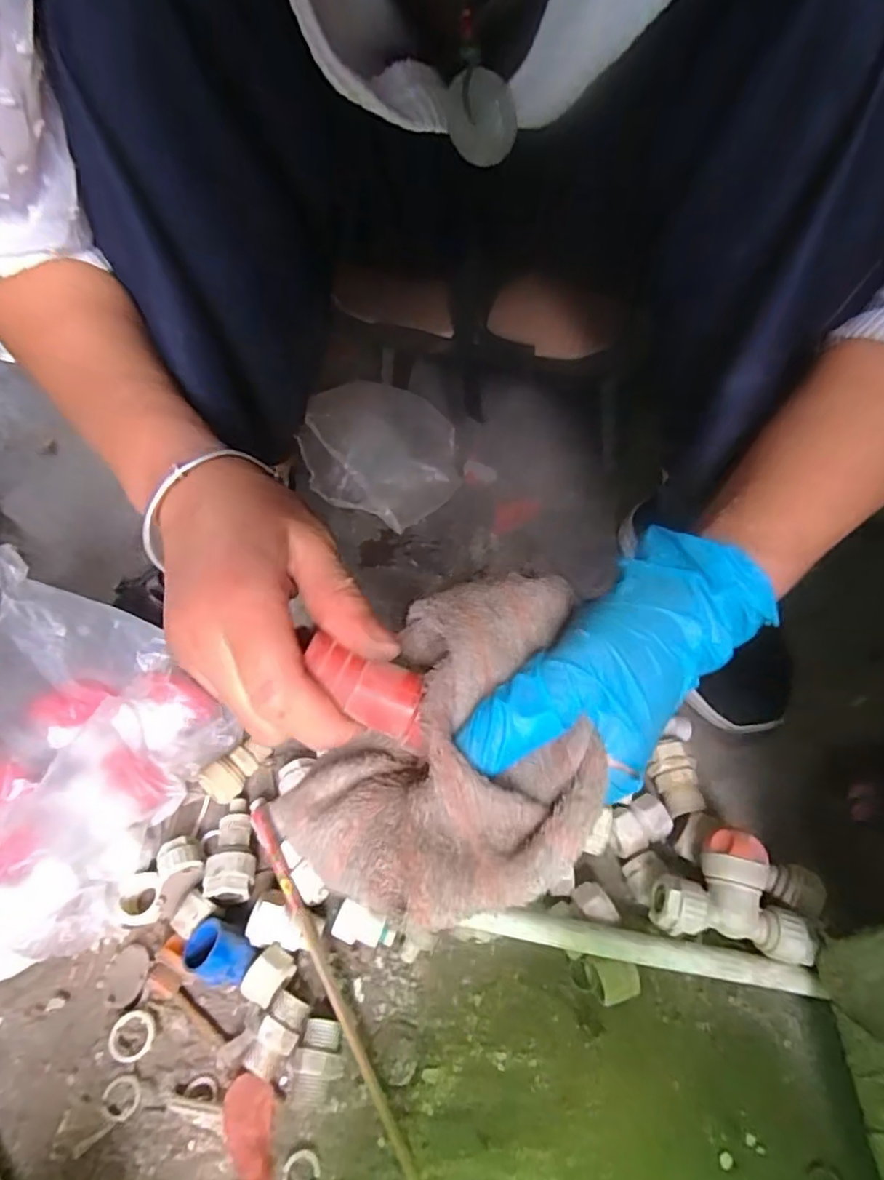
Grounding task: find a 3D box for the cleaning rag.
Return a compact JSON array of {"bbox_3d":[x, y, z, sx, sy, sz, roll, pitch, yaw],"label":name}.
[{"bbox_3d":[0.005,0.054,0.214,0.104,0.071,0.127,30,60,23],"label":"cleaning rag"}]

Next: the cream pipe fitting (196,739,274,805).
[{"bbox_3d":[-0.159,0.138,0.443,0.028,0.023,0.051,27,59,21],"label":"cream pipe fitting"}]

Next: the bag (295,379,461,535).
[{"bbox_3d":[-0.060,-0.144,0.595,0.149,0.045,0.192,-6,51,-1],"label":"bag"}]

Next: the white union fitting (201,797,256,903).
[{"bbox_3d":[-0.145,0.180,0.405,0.031,0.031,0.067,-1,53,2],"label":"white union fitting"}]

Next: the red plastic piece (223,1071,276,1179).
[{"bbox_3d":[-0.106,0.303,0.316,0.025,0.011,0.057,-14,53,-7],"label":"red plastic piece"}]

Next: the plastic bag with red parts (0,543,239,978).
[{"bbox_3d":[-0.271,0.118,0.371,0.145,0.172,0.236,19,56,17],"label":"plastic bag with red parts"}]

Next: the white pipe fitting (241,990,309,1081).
[{"bbox_3d":[-0.098,0.267,0.343,0.022,0.020,0.043,23,57,19],"label":"white pipe fitting"}]

